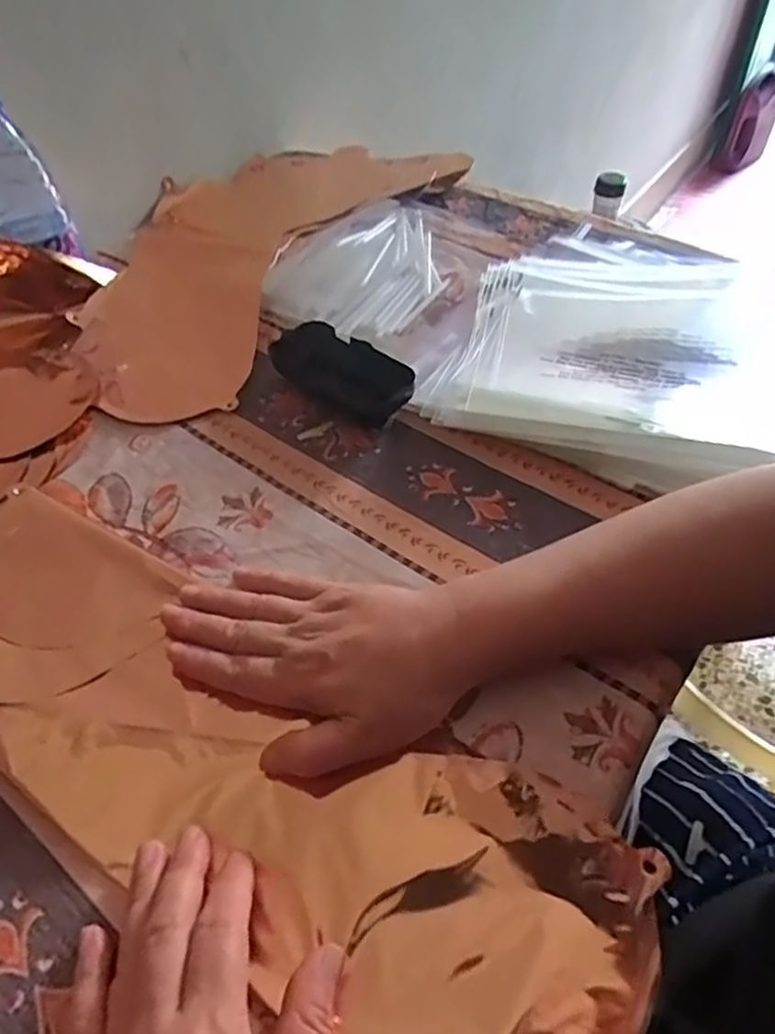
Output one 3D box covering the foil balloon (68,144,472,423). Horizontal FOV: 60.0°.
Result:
[{"bbox_3d":[-0.138,-0.253,0.614,0.252,0.030,0.432,24,56,20],"label":"foil balloon"}]

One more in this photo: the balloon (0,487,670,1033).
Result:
[{"bbox_3d":[-0.076,0.113,0.315,0.402,0.022,0.126,27,57,20],"label":"balloon"}]

